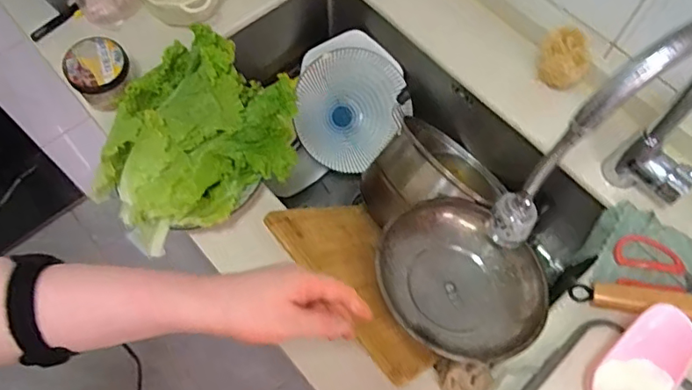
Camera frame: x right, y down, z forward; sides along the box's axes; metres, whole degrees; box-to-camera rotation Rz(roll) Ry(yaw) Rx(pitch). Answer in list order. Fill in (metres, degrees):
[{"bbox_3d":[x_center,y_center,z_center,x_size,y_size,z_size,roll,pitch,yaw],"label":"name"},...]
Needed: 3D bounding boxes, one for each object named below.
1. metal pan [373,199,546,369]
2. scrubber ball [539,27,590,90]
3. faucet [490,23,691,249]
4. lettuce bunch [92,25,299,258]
[{"bbox_3d":[0.147,0.105,0.708,0.214,0.063,0.205,-4,65,-2],"label":"metal pan"},{"bbox_3d":[0.310,-0.190,0.777,0.068,0.072,0.068,29,68,12],"label":"scrubber ball"},{"bbox_3d":[0.305,-0.044,0.575,0.280,0.324,0.090,-26,68,-12],"label":"faucet"},{"bbox_3d":[-0.191,-0.066,0.672,0.219,0.119,0.253,24,67,11],"label":"lettuce bunch"}]

